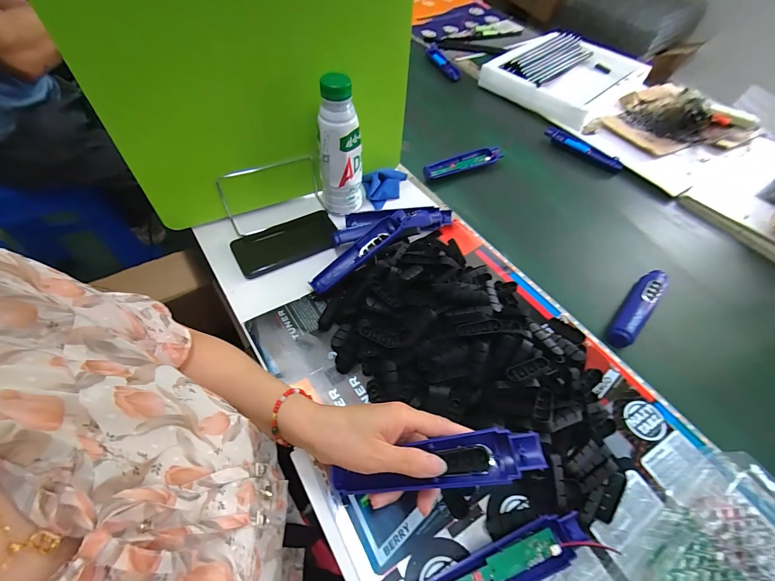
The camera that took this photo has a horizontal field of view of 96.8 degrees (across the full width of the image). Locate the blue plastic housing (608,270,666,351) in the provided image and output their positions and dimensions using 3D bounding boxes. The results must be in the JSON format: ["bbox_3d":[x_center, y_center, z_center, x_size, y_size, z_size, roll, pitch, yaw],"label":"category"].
[{"bbox_3d":[0.370,0.017,0.503,0.036,0.025,0.168,40,62,22],"label":"blue plastic housing"}]

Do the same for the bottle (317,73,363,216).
[{"bbox_3d":[-0.068,-0.197,0.498,0.050,0.189,0.046,27,58,14],"label":"bottle"}]

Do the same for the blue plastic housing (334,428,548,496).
[{"bbox_3d":[0.039,0.149,0.291,0.175,0.017,0.039,-14,55,8],"label":"blue plastic housing"}]

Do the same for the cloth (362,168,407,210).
[{"bbox_3d":[-0.004,-0.187,0.601,0.075,0.039,0.089,4,55,-1],"label":"cloth"}]

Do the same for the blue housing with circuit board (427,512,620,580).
[{"bbox_3d":[0.103,0.245,0.303,0.172,0.019,0.040,-17,58,-15],"label":"blue housing with circuit board"}]

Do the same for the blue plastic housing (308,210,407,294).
[{"bbox_3d":[-0.040,-0.056,0.493,0.167,0.020,0.039,-41,66,-10],"label":"blue plastic housing"}]

